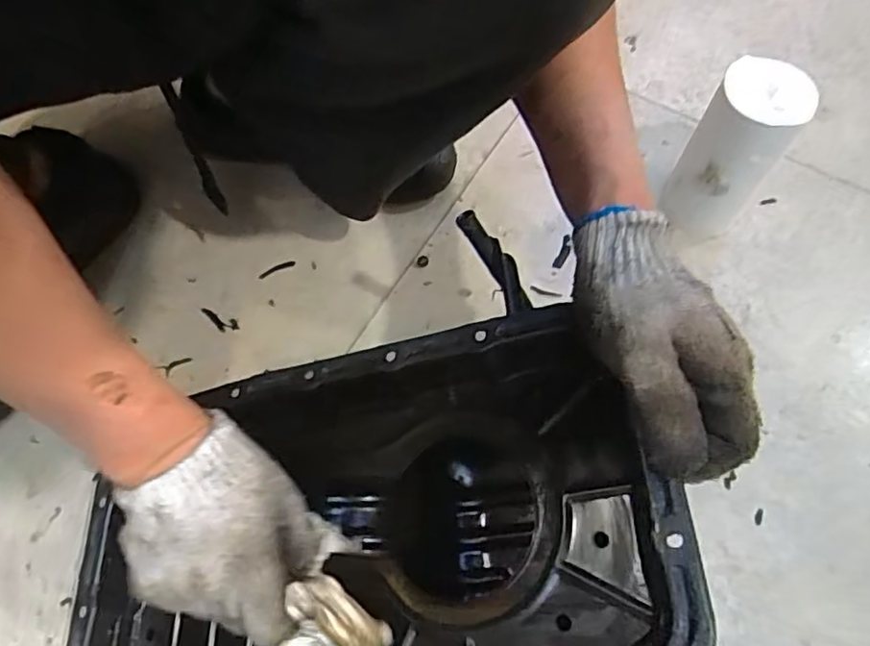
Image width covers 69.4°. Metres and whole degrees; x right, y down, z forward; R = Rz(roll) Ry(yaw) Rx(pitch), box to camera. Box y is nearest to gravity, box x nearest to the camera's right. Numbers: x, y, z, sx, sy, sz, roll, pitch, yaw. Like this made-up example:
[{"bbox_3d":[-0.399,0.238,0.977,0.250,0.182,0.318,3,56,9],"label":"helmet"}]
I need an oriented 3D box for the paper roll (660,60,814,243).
[{"bbox_3d":[0.250,-0.140,0.541,0.073,0.146,0.079,1,64,-1],"label":"paper roll"}]

